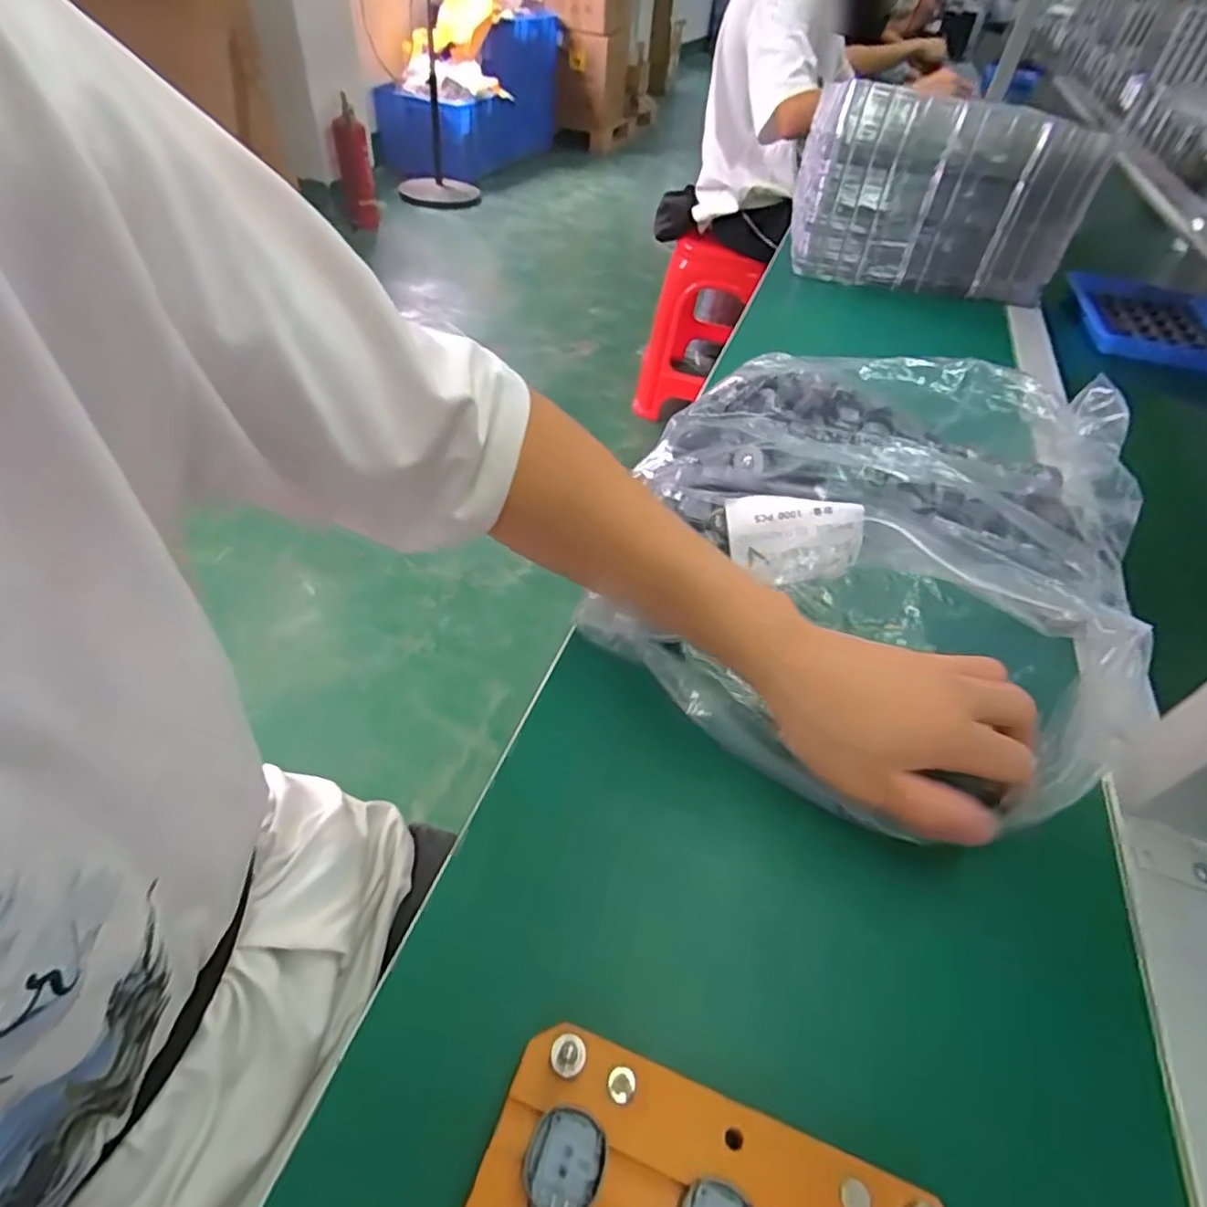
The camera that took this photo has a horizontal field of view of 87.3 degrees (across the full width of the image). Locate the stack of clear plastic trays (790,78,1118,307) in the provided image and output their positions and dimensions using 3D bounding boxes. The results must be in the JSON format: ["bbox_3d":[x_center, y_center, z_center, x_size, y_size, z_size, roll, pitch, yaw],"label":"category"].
[{"bbox_3d":[0.401,-0.516,0.779,0.305,0.183,0.191,11,47,4],"label":"stack of clear plastic trays"}]

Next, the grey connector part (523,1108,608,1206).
[{"bbox_3d":[-0.013,0.181,0.204,0.024,0.004,0.029,20,49,16],"label":"grey connector part"}]

